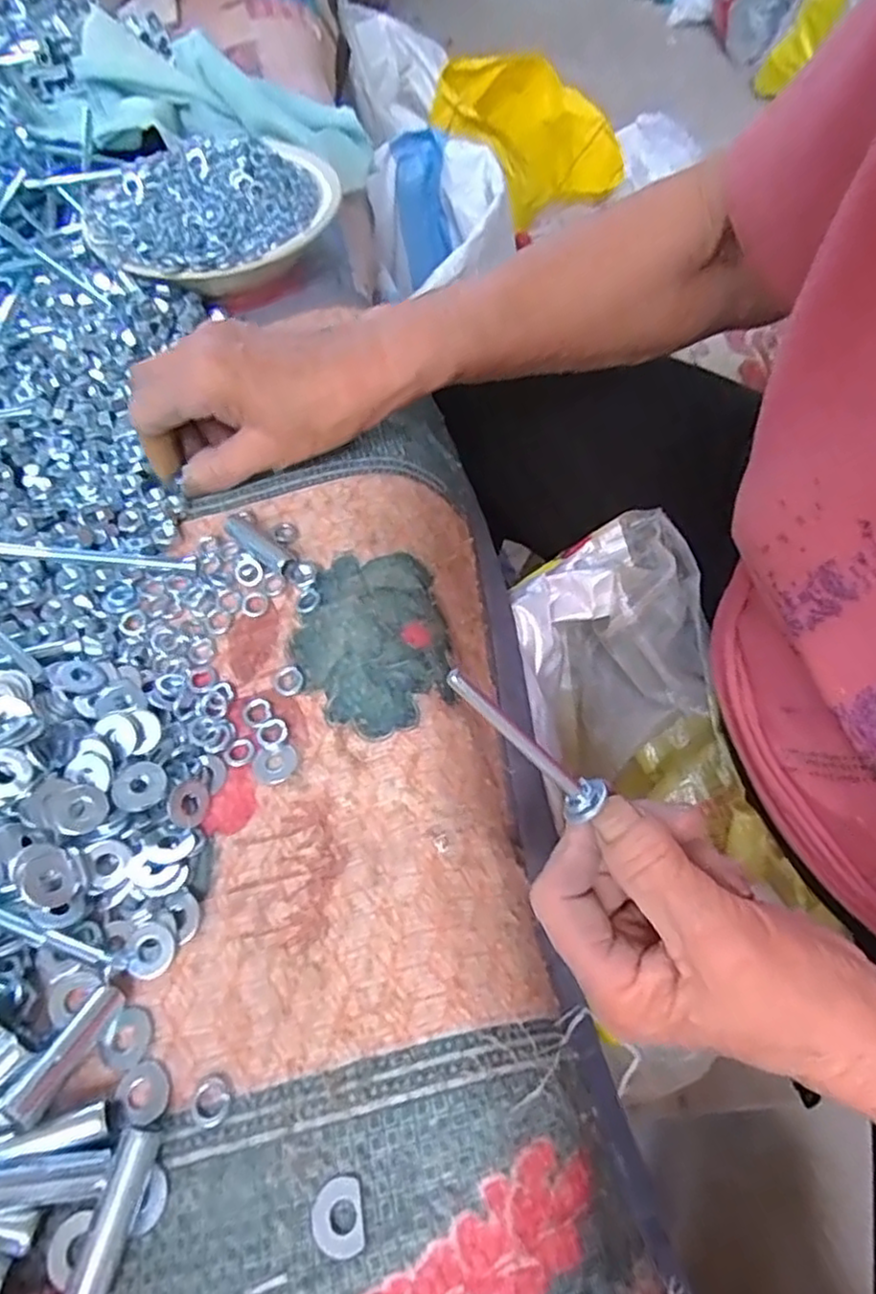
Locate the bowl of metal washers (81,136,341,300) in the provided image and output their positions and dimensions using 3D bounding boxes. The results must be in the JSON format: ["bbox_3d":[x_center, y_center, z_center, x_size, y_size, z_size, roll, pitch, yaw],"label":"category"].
[{"bbox_3d":[-0.158,-0.303,0.493,0.167,0.048,0.165,-1,55,2],"label":"bowl of metal washers"}]

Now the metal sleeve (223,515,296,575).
[{"bbox_3d":[-0.088,-0.050,0.346,0.047,0.012,0.013,35,63,23],"label":"metal sleeve"}]

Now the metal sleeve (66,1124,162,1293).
[{"bbox_3d":[-0.094,0.167,0.205,0.012,0.009,0.043,7,56,7],"label":"metal sleeve"}]

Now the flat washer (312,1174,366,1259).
[{"bbox_3d":[-0.029,0.166,0.202,0.015,0.004,0.018,-10,55,-5],"label":"flat washer"}]

